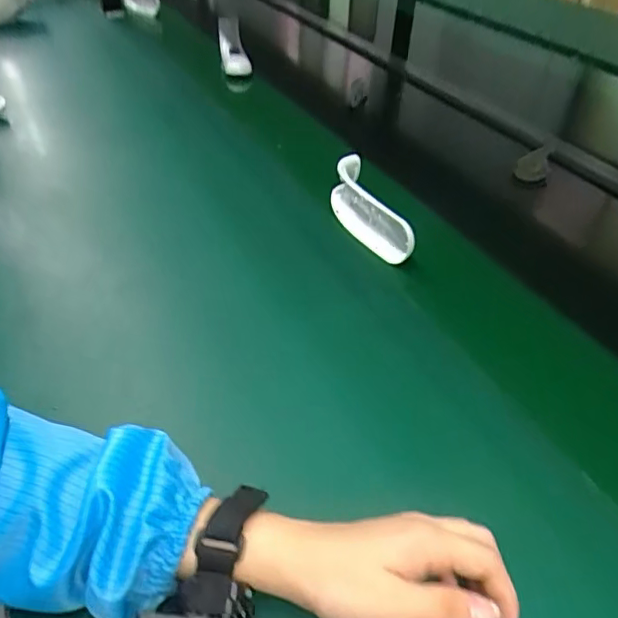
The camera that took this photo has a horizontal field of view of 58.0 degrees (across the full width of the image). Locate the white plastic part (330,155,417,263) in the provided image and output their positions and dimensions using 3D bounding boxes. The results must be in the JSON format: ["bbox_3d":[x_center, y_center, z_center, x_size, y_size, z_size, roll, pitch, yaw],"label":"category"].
[{"bbox_3d":[0.067,-0.122,0.671,0.047,0.056,0.192,-10,45,-15],"label":"white plastic part"}]

